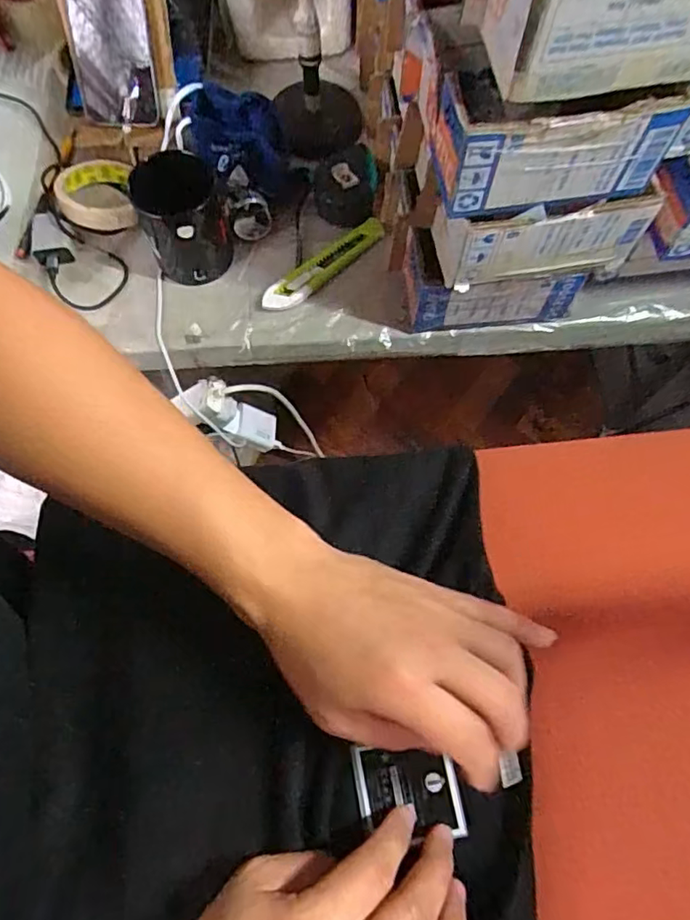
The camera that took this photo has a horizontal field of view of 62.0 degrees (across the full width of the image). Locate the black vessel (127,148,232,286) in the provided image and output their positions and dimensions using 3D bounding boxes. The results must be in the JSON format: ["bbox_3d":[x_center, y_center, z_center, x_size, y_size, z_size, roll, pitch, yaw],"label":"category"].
[{"bbox_3d":[-0.156,-0.233,0.559,0.081,0.089,0.080,0,70,0],"label":"black vessel"}]

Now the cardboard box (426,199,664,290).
[{"bbox_3d":[0.155,-0.192,0.465,0.157,0.073,0.061,-6,70,-2],"label":"cardboard box"}]

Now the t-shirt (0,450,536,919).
[{"bbox_3d":[-0.043,0.193,0.315,0.293,0.048,0.400,-7,70,-2],"label":"t-shirt"}]

